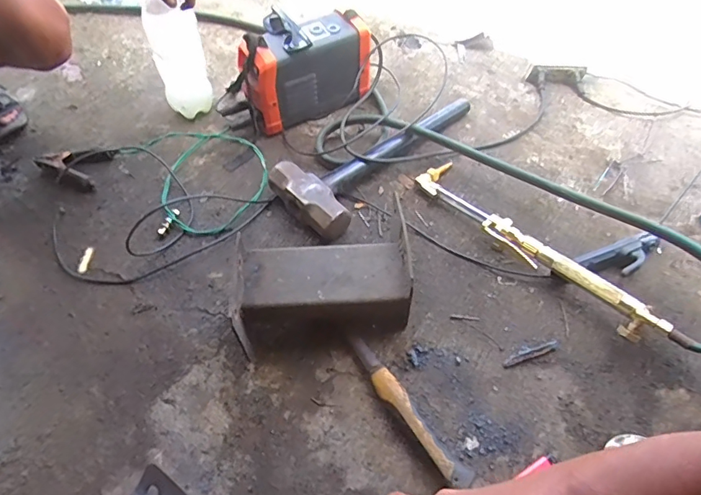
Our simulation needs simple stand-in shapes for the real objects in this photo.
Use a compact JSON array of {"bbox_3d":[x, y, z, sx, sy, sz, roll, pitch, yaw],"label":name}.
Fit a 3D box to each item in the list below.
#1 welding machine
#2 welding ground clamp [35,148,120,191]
[{"bbox_3d":[-0.087,-0.359,0.949,0.252,0.177,0.118,-20,58,-12],"label":"welding machine"},{"bbox_3d":[-0.527,-0.151,0.899,0.139,0.034,0.095,-6,56,-2],"label":"welding ground clamp"}]

